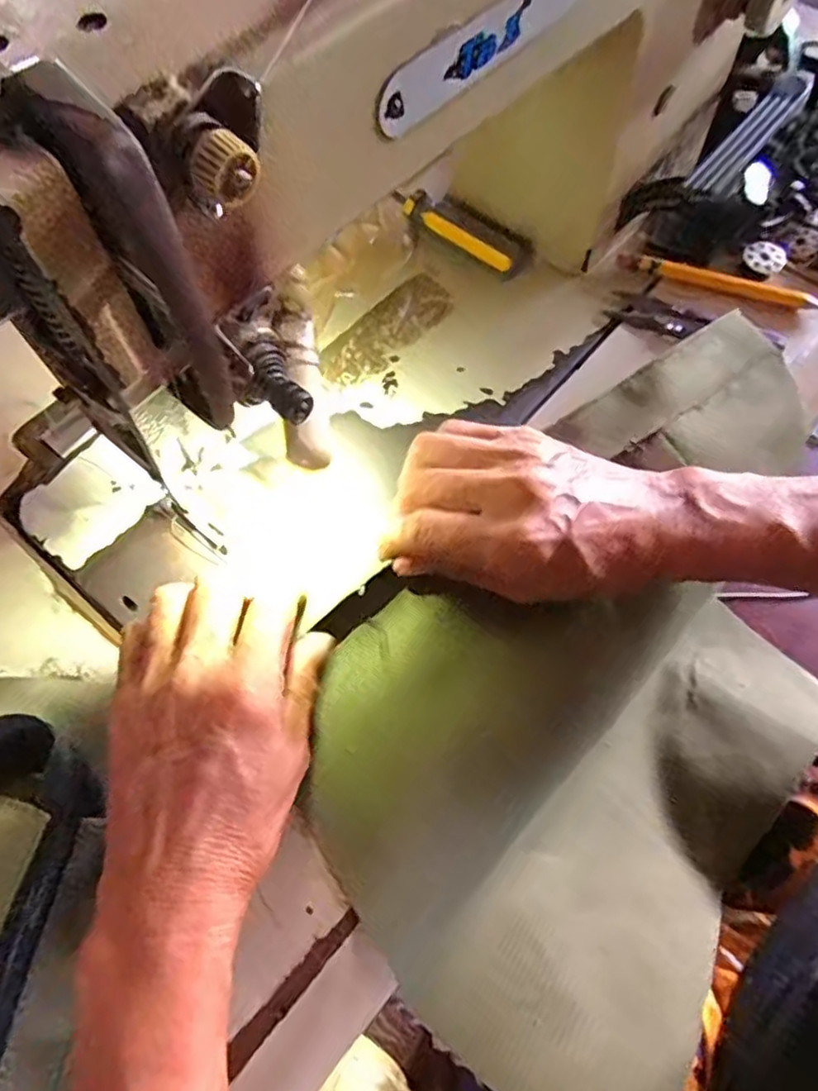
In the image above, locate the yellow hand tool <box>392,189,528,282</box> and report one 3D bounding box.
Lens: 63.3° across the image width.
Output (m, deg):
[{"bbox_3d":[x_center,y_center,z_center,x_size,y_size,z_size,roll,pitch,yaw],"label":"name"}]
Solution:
[{"bbox_3d":[0.030,-0.195,0.412,0.090,0.021,0.021,34,72,14],"label":"yellow hand tool"}]

